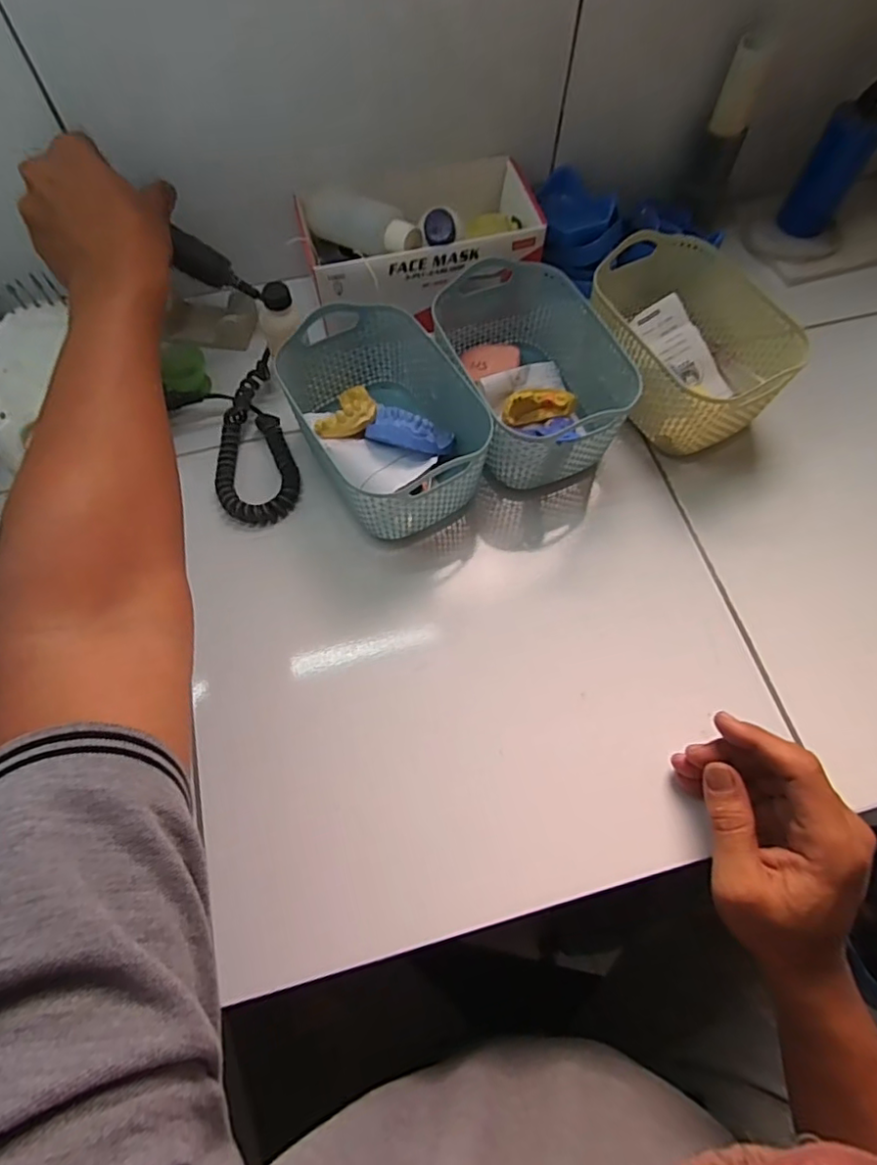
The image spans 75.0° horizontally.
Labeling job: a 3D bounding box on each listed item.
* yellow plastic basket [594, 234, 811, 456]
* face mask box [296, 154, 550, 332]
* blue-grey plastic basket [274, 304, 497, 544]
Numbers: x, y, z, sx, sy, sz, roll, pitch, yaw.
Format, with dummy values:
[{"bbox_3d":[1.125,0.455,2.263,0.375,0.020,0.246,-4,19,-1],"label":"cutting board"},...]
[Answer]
[{"bbox_3d":[0.200,-0.195,0.483,0.121,0.080,0.165,-27,68,-11],"label":"yellow plastic basket"},{"bbox_3d":[-0.018,-0.308,0.513,0.200,0.074,0.124,-16,67,-7],"label":"face mask box"},{"bbox_3d":[-0.043,-0.124,0.452,0.117,0.077,0.174,-30,69,-12],"label":"blue-grey plastic basket"}]

